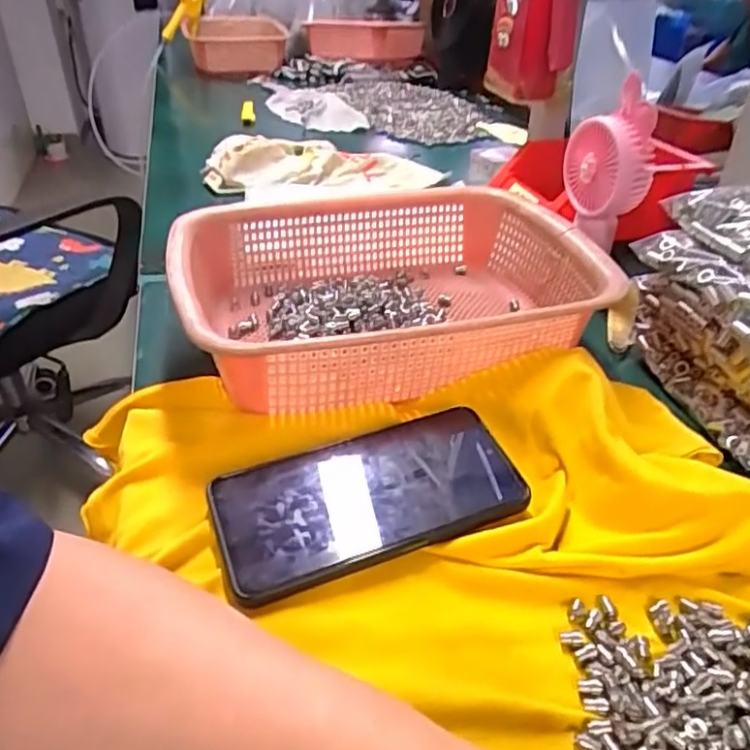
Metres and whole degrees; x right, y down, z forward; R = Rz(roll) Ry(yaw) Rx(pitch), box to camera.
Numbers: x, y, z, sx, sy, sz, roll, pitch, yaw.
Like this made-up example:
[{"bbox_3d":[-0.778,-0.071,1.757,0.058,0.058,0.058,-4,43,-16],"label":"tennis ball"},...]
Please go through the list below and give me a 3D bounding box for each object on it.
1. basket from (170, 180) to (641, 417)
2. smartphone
[{"bbox_3d":[0.010,-0.064,0.470,0.286,0.070,0.216,-10,37,-14],"label":"basket"},{"bbox_3d":[-0.001,0.064,0.346,0.165,0.014,0.076,-14,38,-19],"label":"smartphone"}]

